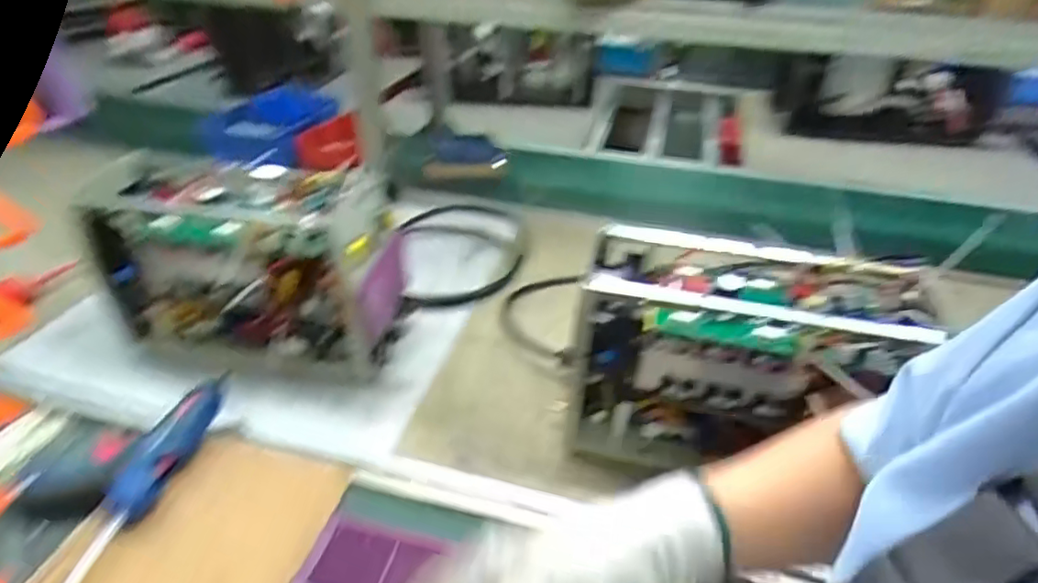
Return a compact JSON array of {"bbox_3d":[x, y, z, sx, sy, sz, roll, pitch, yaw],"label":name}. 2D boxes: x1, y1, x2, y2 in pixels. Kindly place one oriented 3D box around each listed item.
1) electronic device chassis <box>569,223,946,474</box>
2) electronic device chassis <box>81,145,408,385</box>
[{"bbox_3d":[0.224,0.072,0.654,0.325,0.227,0.166,5,36,5],"label":"electronic device chassis"},{"bbox_3d":[-0.340,-0.027,0.778,0.347,0.231,0.156,3,36,2],"label":"electronic device chassis"}]

